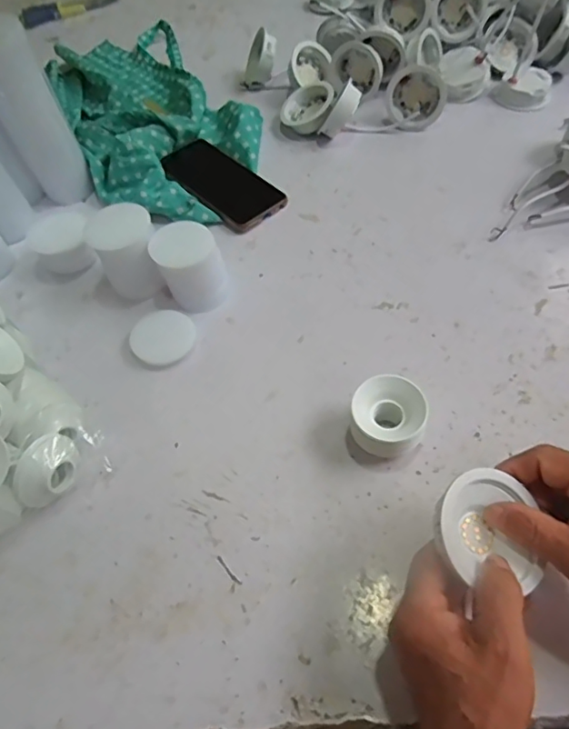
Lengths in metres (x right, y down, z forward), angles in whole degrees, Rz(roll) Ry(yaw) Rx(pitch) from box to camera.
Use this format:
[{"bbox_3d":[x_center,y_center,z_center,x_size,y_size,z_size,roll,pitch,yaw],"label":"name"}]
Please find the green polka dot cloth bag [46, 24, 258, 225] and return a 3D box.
[{"bbox_3d":[-0.183,-0.345,0.718,0.225,0.046,0.478,-23,57,-10],"label":"green polka dot cloth bag"}]

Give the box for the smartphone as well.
[{"bbox_3d":[-0.079,-0.216,0.641,0.084,0.014,0.169,-35,63,-28],"label":"smartphone"}]

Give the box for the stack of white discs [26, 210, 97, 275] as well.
[{"bbox_3d":[-0.235,-0.126,0.577,0.059,0.044,0.064,-14,56,-5],"label":"stack of white discs"}]

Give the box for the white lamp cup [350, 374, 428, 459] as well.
[{"bbox_3d":[0.081,0.047,0.425,0.056,0.045,0.059,4,56,8],"label":"white lamp cup"}]

